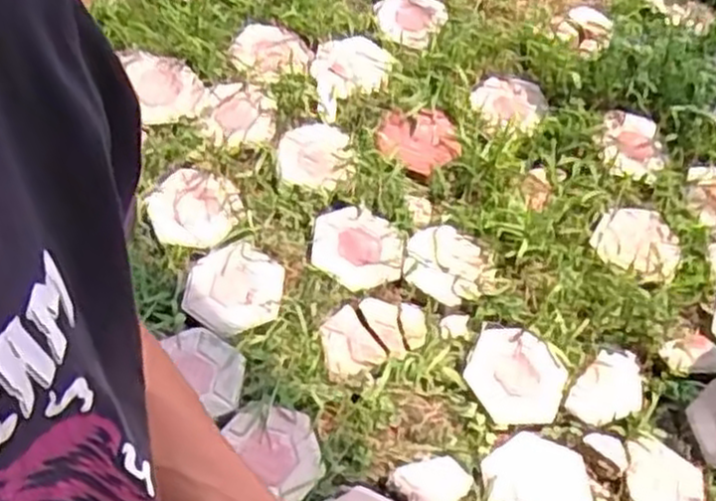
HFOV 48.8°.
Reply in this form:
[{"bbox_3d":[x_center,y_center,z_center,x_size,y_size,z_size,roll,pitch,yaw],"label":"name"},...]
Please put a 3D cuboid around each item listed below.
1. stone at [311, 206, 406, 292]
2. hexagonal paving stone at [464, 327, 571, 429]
[{"bbox_3d":[-0.001,-0.002,1.724,0.208,0.051,0.190,15,58,5],"label":"stone"},{"bbox_3d":[0.317,0.257,1.594,0.195,0.035,0.189,21,59,9],"label":"hexagonal paving stone"}]

